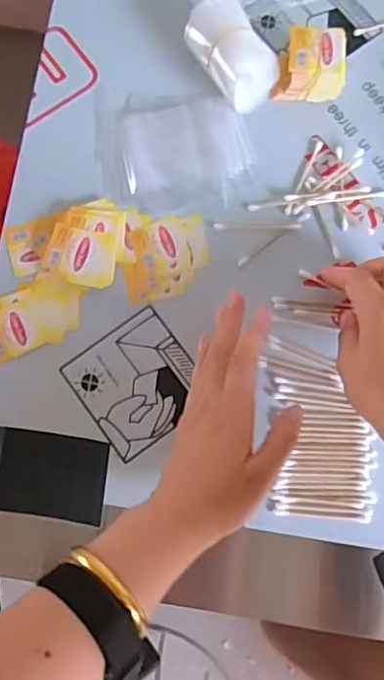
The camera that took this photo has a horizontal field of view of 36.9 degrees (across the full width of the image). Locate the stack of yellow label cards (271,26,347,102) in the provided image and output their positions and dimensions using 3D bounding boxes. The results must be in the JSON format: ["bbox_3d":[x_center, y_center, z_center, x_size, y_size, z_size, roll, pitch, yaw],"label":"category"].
[{"bbox_3d":[0.101,-0.229,0.482,0.056,0.042,0.046,10,79,3],"label":"stack of yellow label cards"}]

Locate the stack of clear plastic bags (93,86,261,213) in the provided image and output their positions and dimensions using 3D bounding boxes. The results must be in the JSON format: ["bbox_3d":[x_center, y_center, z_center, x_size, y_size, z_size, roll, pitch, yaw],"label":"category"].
[{"bbox_3d":[-0.015,-0.161,0.490,0.136,0.005,0.108,3,78,2],"label":"stack of clear plastic bags"}]

